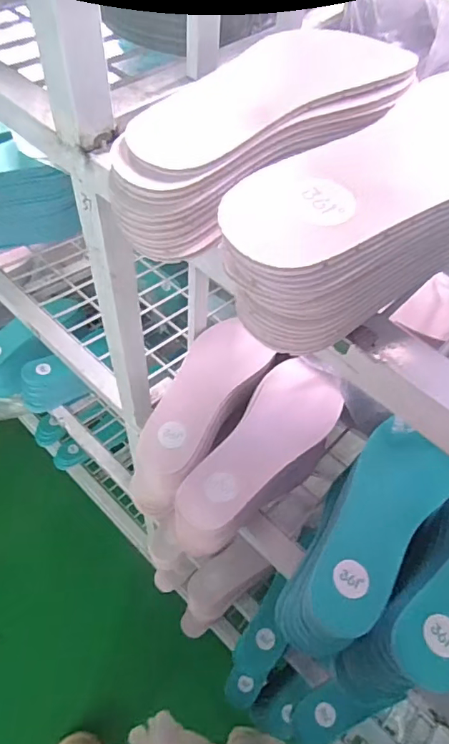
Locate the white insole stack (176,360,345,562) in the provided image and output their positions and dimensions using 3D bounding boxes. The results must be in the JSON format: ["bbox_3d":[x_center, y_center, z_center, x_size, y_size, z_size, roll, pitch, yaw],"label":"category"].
[{"bbox_3d":[0.028,0.103,0.493,0.078,0.118,0.185,35,61,17],"label":"white insole stack"}]

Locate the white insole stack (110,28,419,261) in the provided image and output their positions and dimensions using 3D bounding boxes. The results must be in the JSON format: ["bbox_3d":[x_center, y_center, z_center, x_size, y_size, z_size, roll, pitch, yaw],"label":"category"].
[{"bbox_3d":[0.028,-0.135,0.269,0.086,0.041,0.211,33,60,16],"label":"white insole stack"}]

